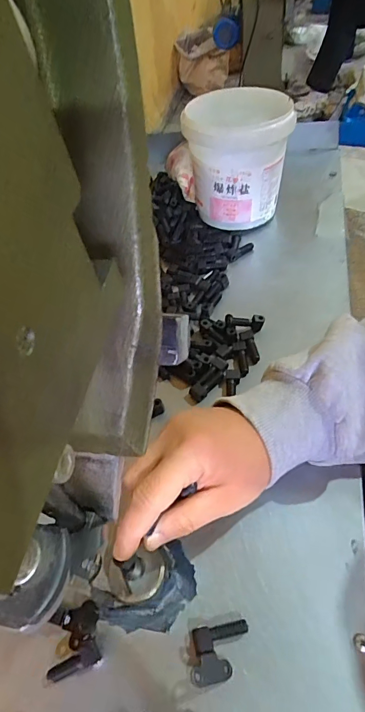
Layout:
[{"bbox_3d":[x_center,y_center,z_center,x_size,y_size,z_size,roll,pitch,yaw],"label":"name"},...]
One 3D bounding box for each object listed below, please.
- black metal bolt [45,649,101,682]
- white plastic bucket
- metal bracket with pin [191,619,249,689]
[{"bbox_3d":[-0.071,0.199,0.263,0.035,0.006,0.009,-17,55,-9],"label":"black metal bolt"},{"bbox_3d":[0.067,-0.242,0.500,0.111,0.122,0.118,-5,52,7],"label":"white plastic bucket"},{"bbox_3d":[0.024,0.186,0.257,0.038,0.014,0.029,-11,51,2],"label":"metal bracket with pin"}]

